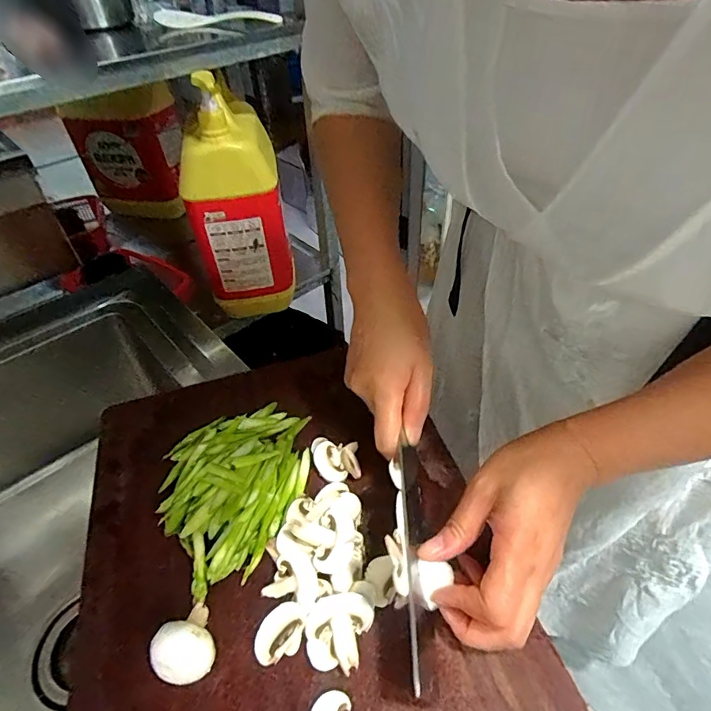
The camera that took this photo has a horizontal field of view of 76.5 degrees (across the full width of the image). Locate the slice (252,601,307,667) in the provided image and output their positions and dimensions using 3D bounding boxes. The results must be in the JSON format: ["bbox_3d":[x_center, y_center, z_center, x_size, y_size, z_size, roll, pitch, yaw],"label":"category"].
[{"bbox_3d":[-0.046,0.170,0.276,0.035,0.011,0.026,-29,50,-21],"label":"slice"}]

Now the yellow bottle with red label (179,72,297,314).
[{"bbox_3d":[-0.188,-0.225,0.730,0.143,0.364,0.126,-11,45,-7],"label":"yellow bottle with red label"}]

